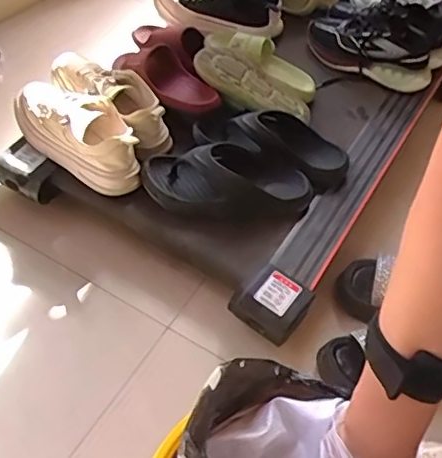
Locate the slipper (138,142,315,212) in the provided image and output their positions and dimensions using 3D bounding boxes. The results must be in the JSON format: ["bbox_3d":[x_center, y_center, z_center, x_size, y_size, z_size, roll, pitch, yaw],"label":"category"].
[{"bbox_3d":[0.011,-0.096,0.919,0.271,0.071,0.110,3,49,-8],"label":"slipper"}]

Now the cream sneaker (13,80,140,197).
[{"bbox_3d":[-0.240,-0.164,0.934,0.269,0.081,0.107,38,53,22],"label":"cream sneaker"}]

